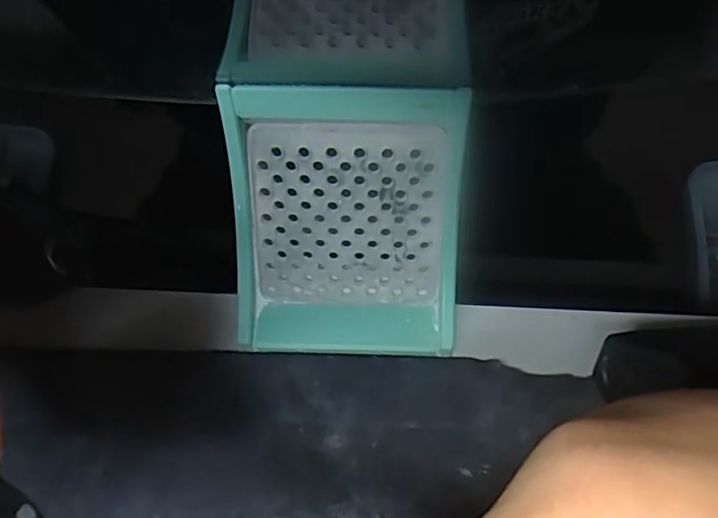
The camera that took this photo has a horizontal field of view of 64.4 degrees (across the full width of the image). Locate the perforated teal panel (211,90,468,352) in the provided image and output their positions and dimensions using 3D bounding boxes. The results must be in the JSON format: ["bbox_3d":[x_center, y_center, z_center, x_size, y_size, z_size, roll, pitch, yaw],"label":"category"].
[{"bbox_3d":[-0.005,-0.010,0.188,0.074,0.089,0.012,1,24,1],"label":"perforated teal panel"}]

